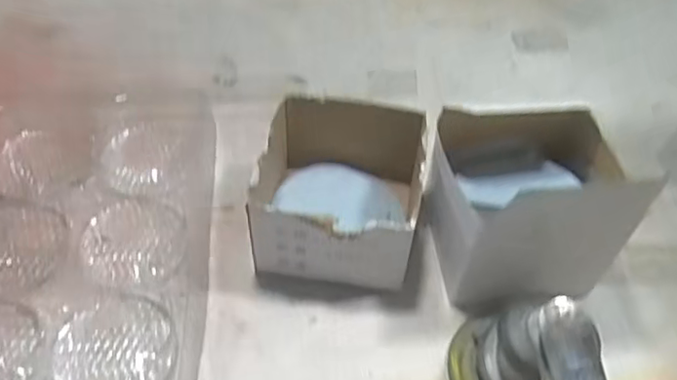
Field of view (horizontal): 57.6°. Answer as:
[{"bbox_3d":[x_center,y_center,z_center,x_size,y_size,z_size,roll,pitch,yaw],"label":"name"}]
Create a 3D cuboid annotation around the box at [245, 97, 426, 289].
[{"bbox_3d":[-0.001,0.004,0.551,0.128,0.094,0.140,7,48,3],"label":"box"}]

